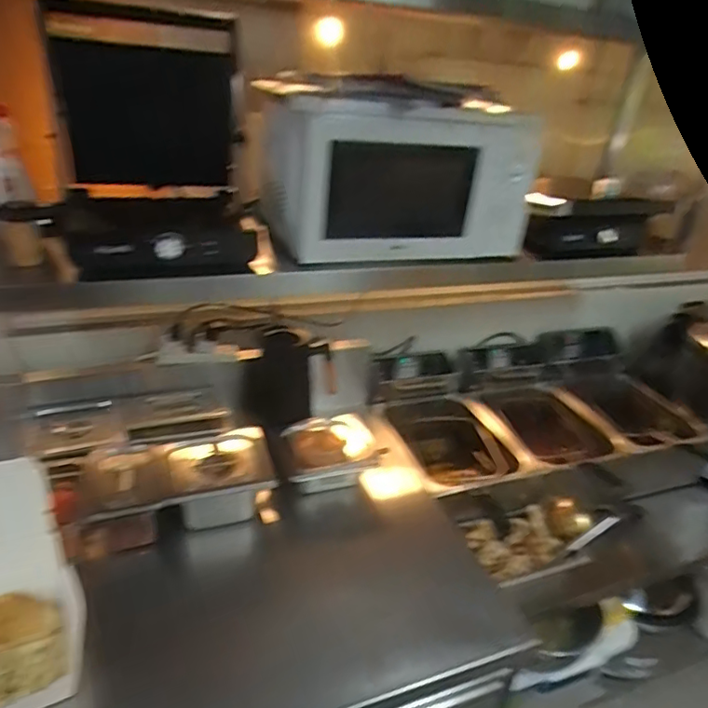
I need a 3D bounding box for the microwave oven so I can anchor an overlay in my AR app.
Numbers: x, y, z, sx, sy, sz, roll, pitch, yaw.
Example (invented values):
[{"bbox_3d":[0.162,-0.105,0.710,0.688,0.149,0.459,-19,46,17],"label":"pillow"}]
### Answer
[{"bbox_3d":[0.066,-0.329,1.037,0.429,0.246,0.290,-6,28,-21],"label":"microwave oven"}]

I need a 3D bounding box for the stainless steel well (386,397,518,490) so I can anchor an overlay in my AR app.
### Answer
[{"bbox_3d":[0.224,0.226,1.287,0.227,0.124,0.315,-4,28,-18],"label":"stainless steel well"}]

